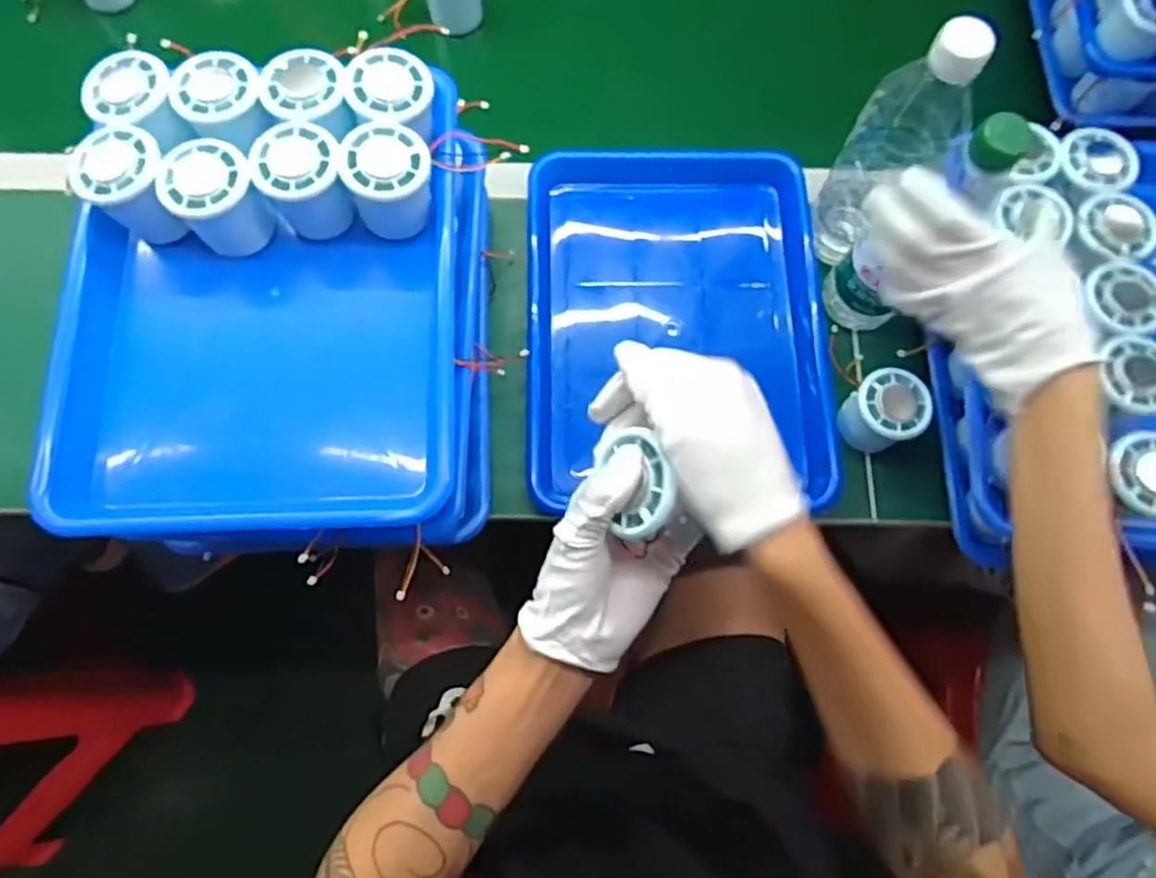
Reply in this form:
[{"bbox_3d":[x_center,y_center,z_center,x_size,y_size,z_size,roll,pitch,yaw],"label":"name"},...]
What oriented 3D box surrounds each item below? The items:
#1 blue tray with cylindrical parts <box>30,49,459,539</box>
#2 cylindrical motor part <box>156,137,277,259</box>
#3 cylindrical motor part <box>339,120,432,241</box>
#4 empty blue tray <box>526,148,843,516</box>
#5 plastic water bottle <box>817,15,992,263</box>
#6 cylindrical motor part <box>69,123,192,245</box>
[{"bbox_3d":[-0.208,-0.098,0.471,0.249,0.090,0.326,-2,73,0],"label":"blue tray with cylindrical parts"},{"bbox_3d":[-0.242,-0.160,0.477,0.054,0.061,0.052,0,73,1],"label":"cylindrical motor part"},{"bbox_3d":[-0.126,-0.175,0.479,0.056,0.054,0.051,0,73,1],"label":"cylindrical motor part"},{"bbox_3d":[0.085,-0.106,0.611,0.251,0.041,0.320,-1,73,1],"label":"empty blue tray"},{"bbox_3d":[0.240,-0.218,0.535,0.055,0.220,0.060,-21,74,-5],"label":"plastic water bottle"},{"bbox_3d":[-0.294,-0.168,0.477,0.064,0.060,0.060,8,73,4],"label":"cylindrical motor part"}]

